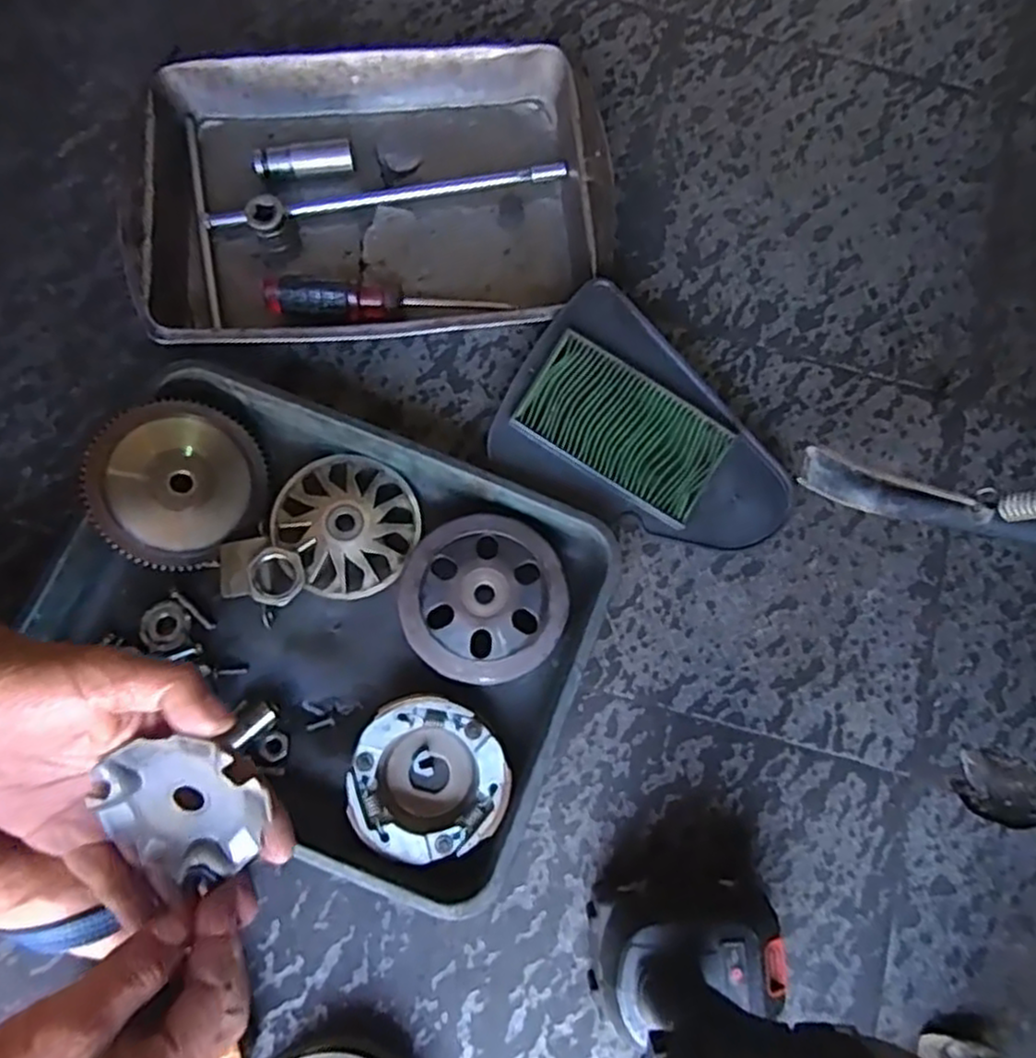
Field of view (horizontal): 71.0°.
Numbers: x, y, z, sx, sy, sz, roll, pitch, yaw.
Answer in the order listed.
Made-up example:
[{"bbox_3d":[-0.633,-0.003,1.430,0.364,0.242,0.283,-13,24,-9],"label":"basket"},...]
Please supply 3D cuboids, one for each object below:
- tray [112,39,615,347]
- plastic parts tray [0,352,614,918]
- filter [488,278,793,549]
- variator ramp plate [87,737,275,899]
[{"bbox_3d":[-0.114,-0.257,0.575,0.359,0.052,0.242,-6,78,-3],"label":"tray"},{"bbox_3d":[-0.137,0.062,0.505,0.358,0.050,0.275,22,79,3],"label":"plastic parts tray"},{"bbox_3d":[0.098,-0.068,0.537,0.224,0.056,0.145,30,79,5],"label":"filter"},{"bbox_3d":[-0.157,0.131,0.338,0.069,0.010,0.072,-18,107,1],"label":"variator ramp plate"}]

